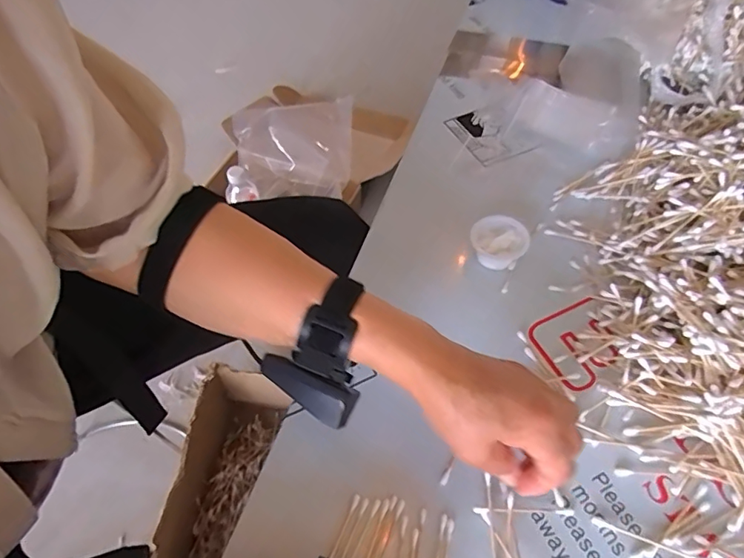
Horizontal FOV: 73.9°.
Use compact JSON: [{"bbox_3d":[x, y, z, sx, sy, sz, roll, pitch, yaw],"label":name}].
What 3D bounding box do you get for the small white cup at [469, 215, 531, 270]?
[{"bbox_3d":[0.124,-0.036,0.484,0.054,0.030,0.047,17,58,14],"label":"small white cup"}]

